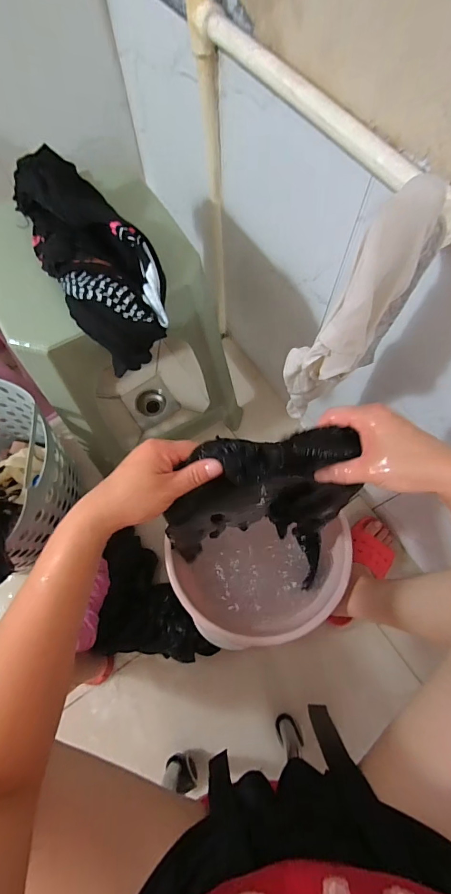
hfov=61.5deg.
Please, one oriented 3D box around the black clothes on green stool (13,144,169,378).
[{"bbox_3d":[-0.172,-0.253,0.497,0.129,0.095,0.300,-30,71,-9],"label":"black clothes on green stool"}]

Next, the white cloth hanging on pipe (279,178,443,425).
[{"bbox_3d":[0.132,-0.127,0.427,0.121,0.320,0.070,-39,73,-12],"label":"white cloth hanging on pipe"}]

